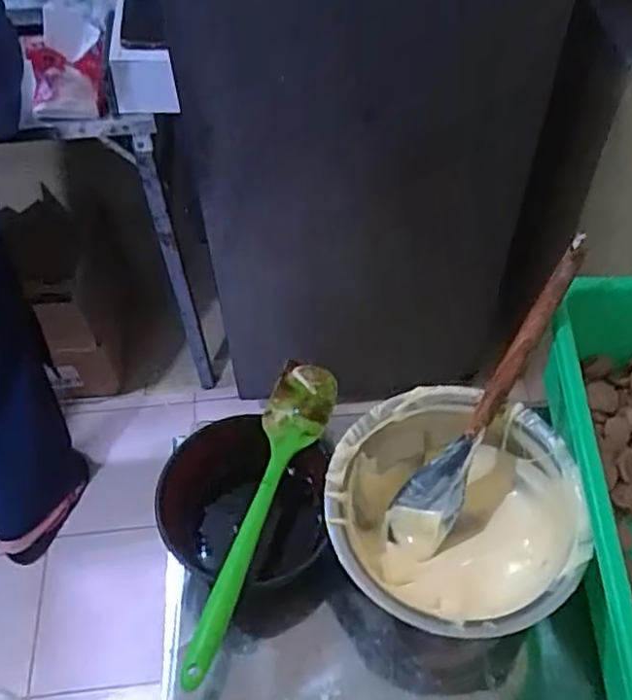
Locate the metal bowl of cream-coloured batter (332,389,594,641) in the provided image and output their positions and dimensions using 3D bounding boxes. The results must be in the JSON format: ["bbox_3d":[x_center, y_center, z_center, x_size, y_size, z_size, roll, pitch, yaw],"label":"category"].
[{"bbox_3d":[0.111,0.136,0.550,0.184,0.089,0.189,0,53,1],"label":"metal bowl of cream-coloured batter"}]

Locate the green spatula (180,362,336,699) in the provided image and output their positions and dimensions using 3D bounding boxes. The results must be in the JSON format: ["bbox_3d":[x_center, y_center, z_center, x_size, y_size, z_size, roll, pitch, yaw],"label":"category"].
[{"bbox_3d":[-0.041,0.119,0.526,0.052,0.023,0.268,13,54,10],"label":"green spatula"}]

